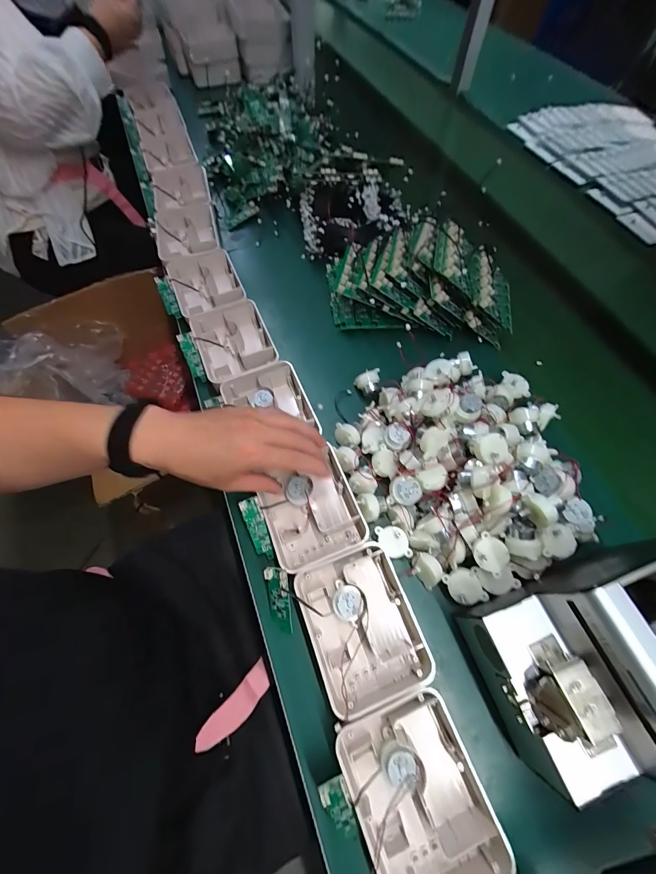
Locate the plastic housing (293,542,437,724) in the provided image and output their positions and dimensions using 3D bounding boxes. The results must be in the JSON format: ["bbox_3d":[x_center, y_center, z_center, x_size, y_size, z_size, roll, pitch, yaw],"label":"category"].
[{"bbox_3d":[0.032,0.185,0.335,0.100,0.043,0.127,-18,65,-10],"label":"plastic housing"}]

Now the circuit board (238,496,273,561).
[{"bbox_3d":[-0.078,0.102,0.373,0.021,0.005,0.069,-19,93,-11],"label":"circuit board"}]

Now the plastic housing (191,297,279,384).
[{"bbox_3d":[-0.135,-0.127,0.497,0.102,0.059,0.130,-18,65,-10],"label":"plastic housing"}]

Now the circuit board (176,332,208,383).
[{"bbox_3d":[-0.193,-0.112,0.480,0.023,0.006,0.069,-14,100,8],"label":"circuit board"}]

